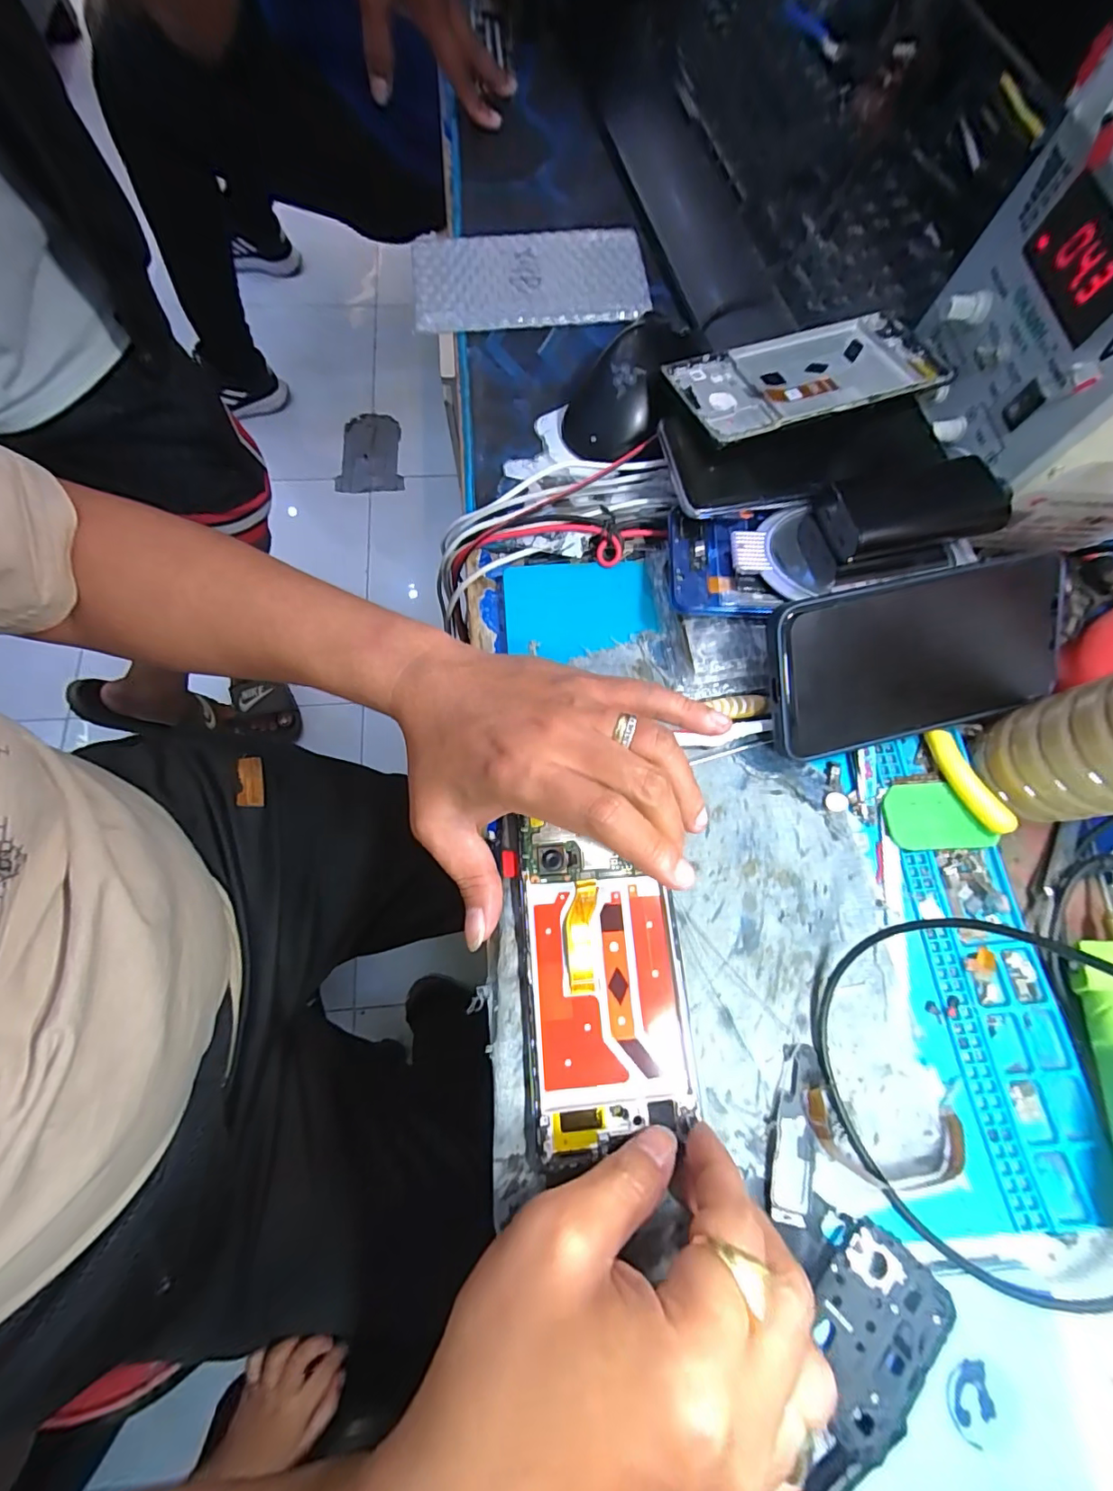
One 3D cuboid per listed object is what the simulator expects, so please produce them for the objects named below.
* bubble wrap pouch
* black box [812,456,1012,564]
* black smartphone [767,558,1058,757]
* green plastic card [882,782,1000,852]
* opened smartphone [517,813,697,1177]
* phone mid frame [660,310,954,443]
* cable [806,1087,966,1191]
[{"bbox_3d":[-0.020,-0.352,0.388,0.171,0.013,0.095,-6,72,-3],"label":"bubble wrap pouch"},{"bbox_3d":[0.194,-0.131,0.285,0.098,0.020,0.051,-10,74,-6],"label":"black box"},{"bbox_3d":[0.187,-0.045,0.267,0.161,0.007,0.079,-12,104,-8],"label":"black smartphone"},{"bbox_3d":[0.199,0.037,0.274,0.050,0.006,0.035,-3,72,-2],"label":"green plastic card"},{"bbox_3d":[0.022,0.108,0.244,0.071,0.007,0.138,-4,72,-3],"label":"opened smartphone"},{"bbox_3d":[0.156,-0.225,0.316,0.165,0.008,0.074,-20,66,-10],"label":"phone mid frame"},{"bbox_3d":[0.144,0.174,0.227,0.065,0.005,0.033,8,72,1],"label":"cable"}]

